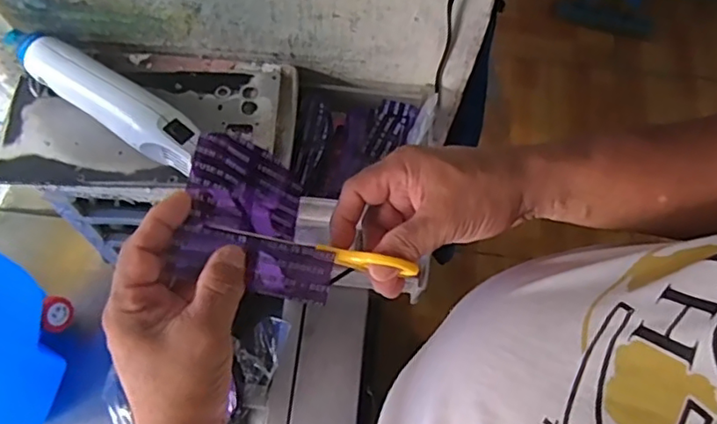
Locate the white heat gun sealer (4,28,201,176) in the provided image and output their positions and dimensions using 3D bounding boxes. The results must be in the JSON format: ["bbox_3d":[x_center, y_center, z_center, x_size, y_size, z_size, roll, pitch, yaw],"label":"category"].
[{"bbox_3d":[-0.224,-0.105,0.494,0.221,0.030,0.041,33,70,11],"label":"white heat gun sealer"}]

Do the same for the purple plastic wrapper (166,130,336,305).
[{"bbox_3d":[-0.059,0.007,0.381,0.093,0.065,0.102,9,67,2],"label":"purple plastic wrapper"}]

